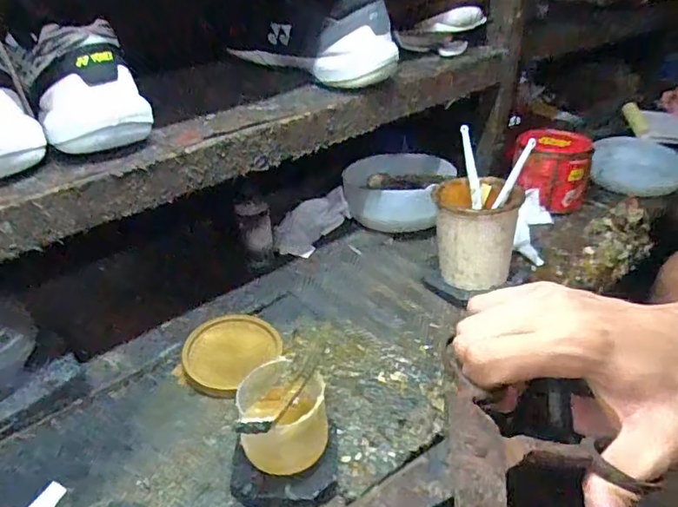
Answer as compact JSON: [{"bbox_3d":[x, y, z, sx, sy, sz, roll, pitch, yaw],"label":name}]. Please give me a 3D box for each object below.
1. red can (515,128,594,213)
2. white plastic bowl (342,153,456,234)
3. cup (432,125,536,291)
[{"bbox_3d":[0.305,-0.122,0.787,0.101,0.085,0.097,8,35,14],"label":"red can"},{"bbox_3d":[0.079,-0.080,0.739,0.138,0.076,0.125,3,34,6],"label":"white plastic bowl"},{"bbox_3d":[0.153,-0.038,0.608,0.089,0.147,0.108,12,36,19],"label":"cup"}]

